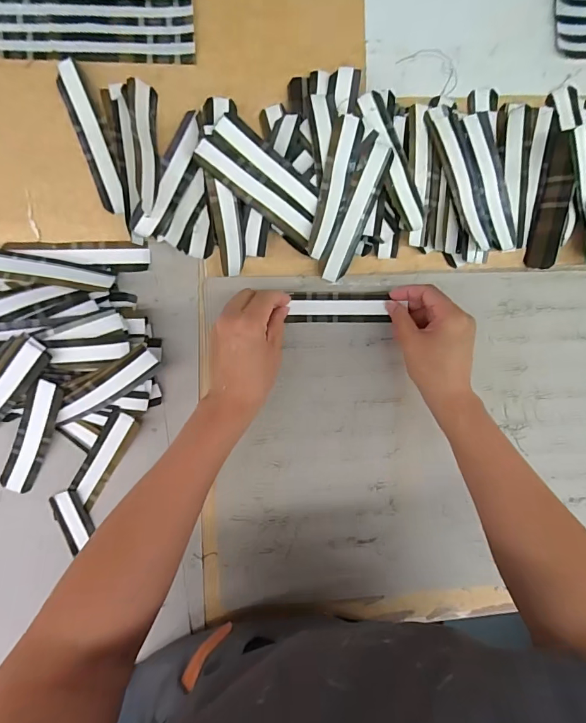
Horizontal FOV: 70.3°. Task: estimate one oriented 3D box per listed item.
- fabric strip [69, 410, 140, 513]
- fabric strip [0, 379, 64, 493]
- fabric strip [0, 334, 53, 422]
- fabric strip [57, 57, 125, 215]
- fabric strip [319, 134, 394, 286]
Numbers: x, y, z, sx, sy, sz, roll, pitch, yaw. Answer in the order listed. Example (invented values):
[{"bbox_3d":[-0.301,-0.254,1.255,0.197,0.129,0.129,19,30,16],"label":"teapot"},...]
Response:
[{"bbox_3d":[-0.202,0.103,0.443,0.031,0.008,0.113,30,99,-9],"label":"fabric strip"},{"bbox_3d":[-0.260,0.074,0.419,0.029,0.018,0.140,27,111,-8],"label":"fabric strip"},{"bbox_3d":[-0.276,0.028,0.393,0.141,0.018,0.034,-39,100,24],"label":"fabric strip"},{"bbox_3d":[-0.193,-0.216,0.403,0.028,0.009,0.141,-18,99,-2],"label":"fabric strip"},{"bbox_3d":[0.065,-0.155,0.428,0.030,0.008,0.147,20,95,-7],"label":"fabric strip"}]

